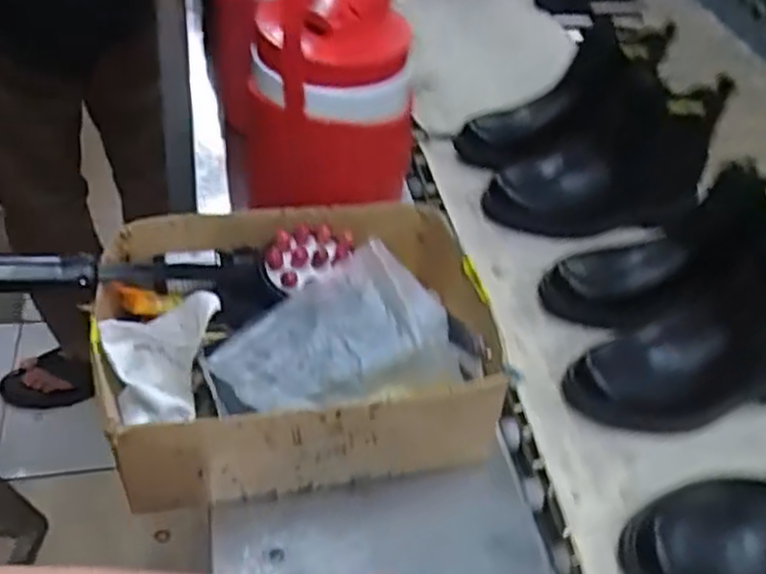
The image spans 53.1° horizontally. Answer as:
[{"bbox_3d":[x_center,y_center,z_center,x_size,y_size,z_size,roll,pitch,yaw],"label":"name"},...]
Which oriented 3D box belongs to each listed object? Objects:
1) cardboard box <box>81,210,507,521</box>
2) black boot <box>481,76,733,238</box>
[{"bbox_3d":[-0.065,0.034,0.580,0.271,0.129,0.213,-7,44,-16],"label":"cardboard box"},{"bbox_3d":[0.238,-0.135,0.828,0.228,0.153,0.093,5,42,-3],"label":"black boot"}]

